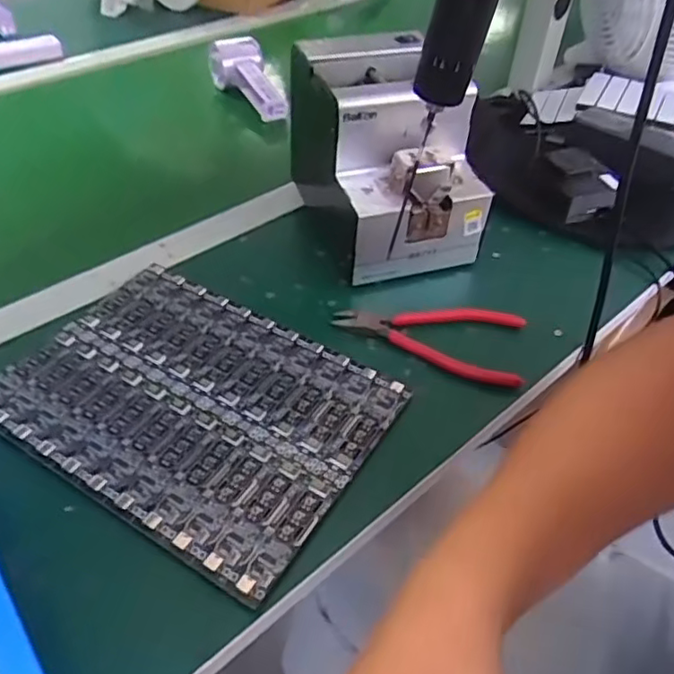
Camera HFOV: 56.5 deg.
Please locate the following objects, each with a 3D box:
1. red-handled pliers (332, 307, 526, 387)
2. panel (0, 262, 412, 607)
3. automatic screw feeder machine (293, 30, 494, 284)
[{"bbox_3d":[0.074,0.001,0.502,0.150,0.015,0.072,7,46,3],"label":"red-handled pliers"},{"bbox_3d":[-0.104,0.042,0.445,0.254,0.008,0.184,26,50,20],"label":"panel"},{"bbox_3d":[0.046,-0.159,0.562,0.126,0.150,0.173,-12,48,-14],"label":"automatic screw feeder machine"}]

